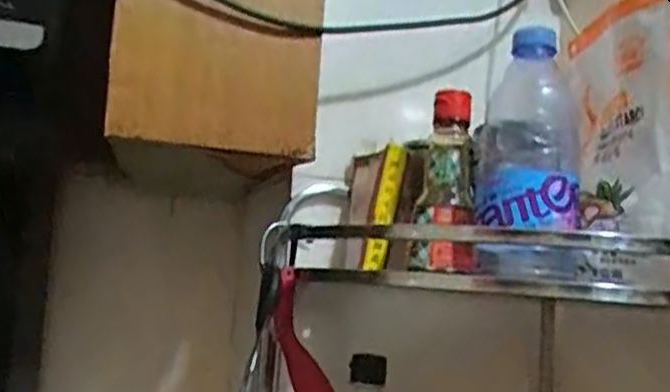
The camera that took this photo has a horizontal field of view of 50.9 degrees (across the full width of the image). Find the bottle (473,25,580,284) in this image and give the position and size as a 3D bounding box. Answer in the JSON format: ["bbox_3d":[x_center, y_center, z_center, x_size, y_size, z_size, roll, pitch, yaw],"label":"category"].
[{"bbox_3d":[0.133,-0.031,0.490,0.068,0.171,0.072,1,-6,18],"label":"bottle"}]

